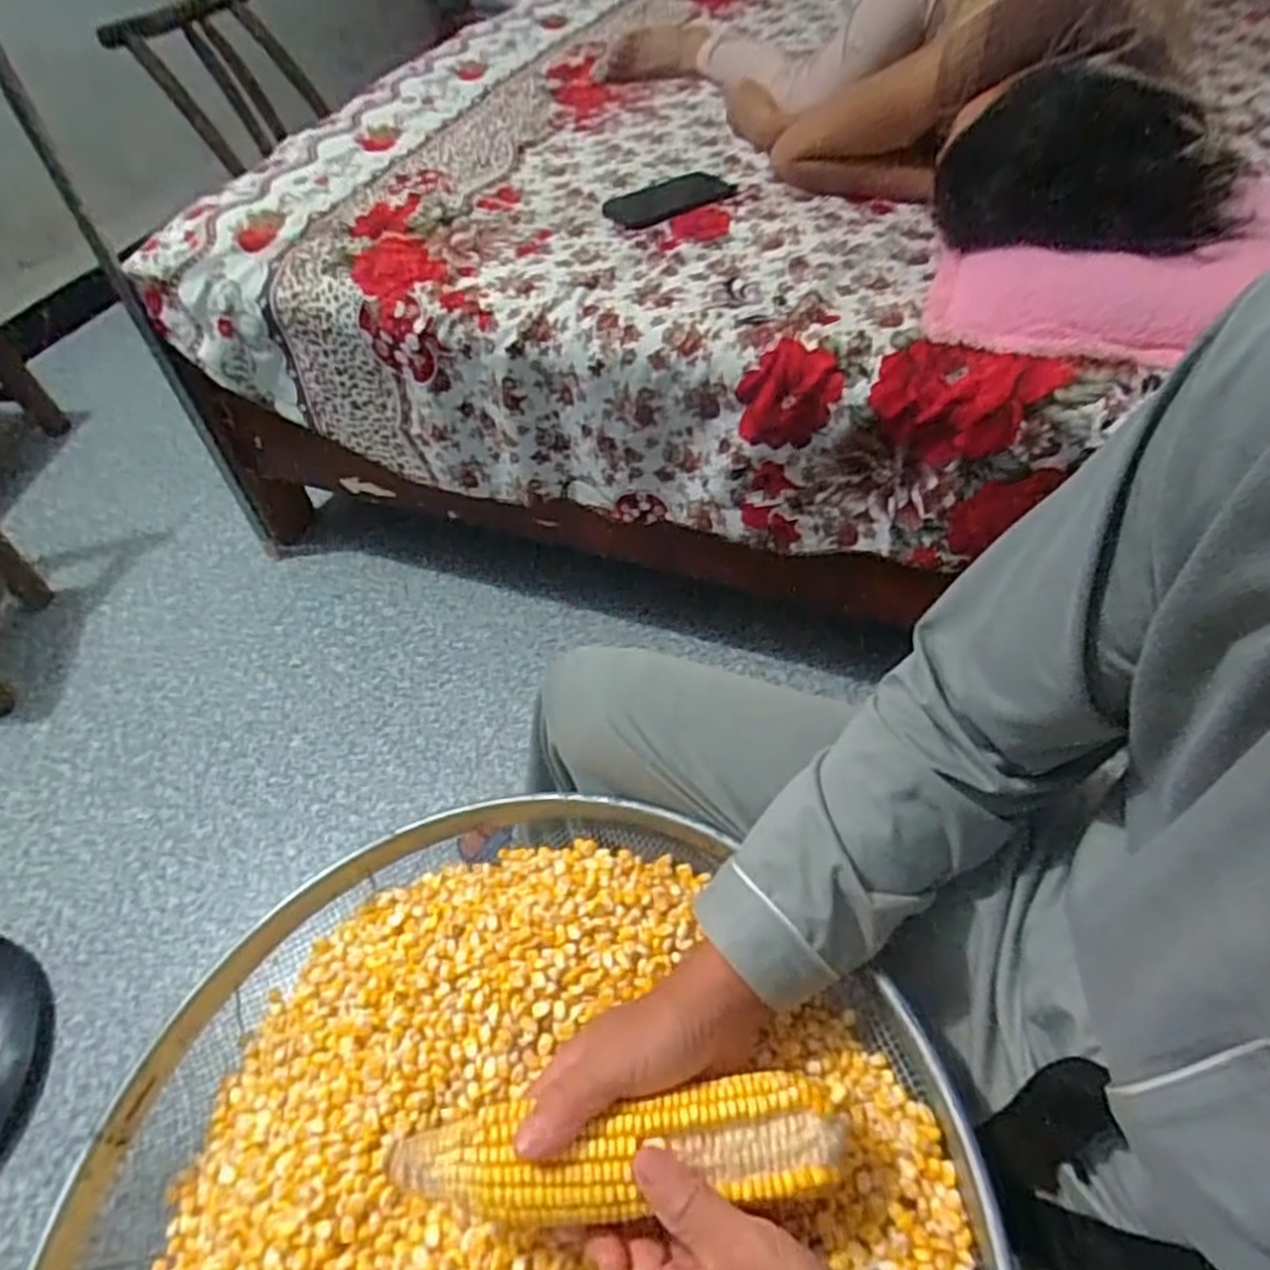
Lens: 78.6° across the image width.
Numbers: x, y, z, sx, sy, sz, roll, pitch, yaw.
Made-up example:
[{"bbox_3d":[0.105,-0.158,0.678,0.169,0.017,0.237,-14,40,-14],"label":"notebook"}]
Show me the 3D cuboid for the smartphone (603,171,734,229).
[{"bbox_3d":[0.045,-0.580,1.030,0.187,0.015,0.103,-36,57,-21],"label":"smartphone"}]

